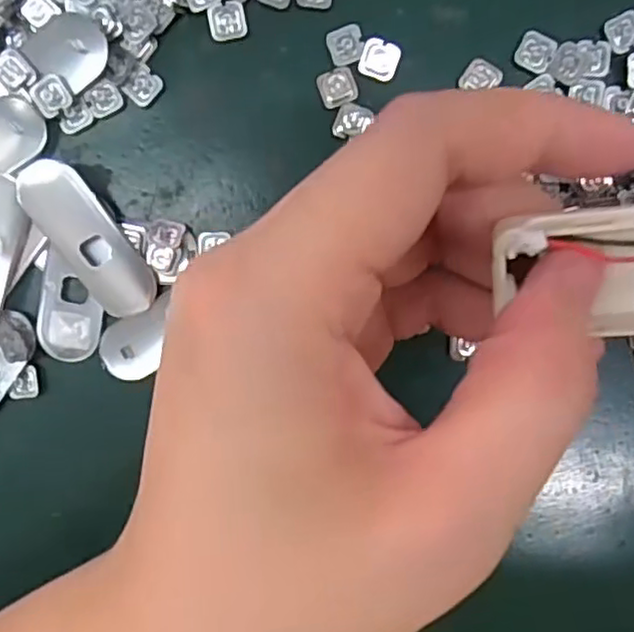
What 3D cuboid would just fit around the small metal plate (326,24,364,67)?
[{"bbox_3d":[0.008,-0.077,0.188,0.010,0.004,0.010,-17,96,3],"label":"small metal plate"}]

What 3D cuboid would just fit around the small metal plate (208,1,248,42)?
[{"bbox_3d":[-0.025,-0.084,0.188,0.010,0.004,0.010,0,96,1],"label":"small metal plate"}]

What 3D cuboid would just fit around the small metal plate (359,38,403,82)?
[{"bbox_3d":[0.018,-0.073,0.189,0.011,0.004,0.010,14,96,-1],"label":"small metal plate"}]

